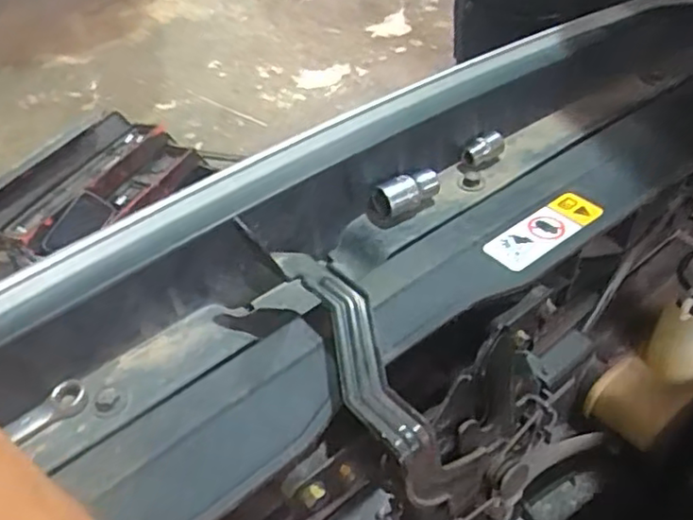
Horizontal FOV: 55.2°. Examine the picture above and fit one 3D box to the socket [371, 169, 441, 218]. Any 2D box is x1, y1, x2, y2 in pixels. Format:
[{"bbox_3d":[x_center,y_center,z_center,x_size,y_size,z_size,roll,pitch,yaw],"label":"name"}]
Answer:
[{"bbox_3d":[0.037,-0.043,0.402,0.042,0.019,0.018,-28,49,-23],"label":"socket"}]

